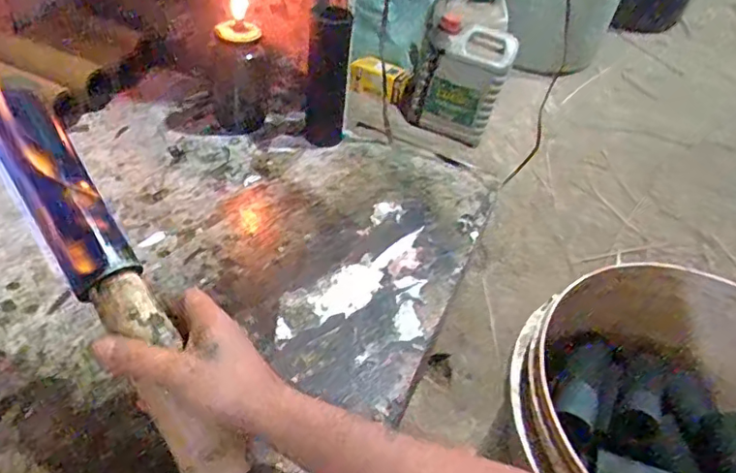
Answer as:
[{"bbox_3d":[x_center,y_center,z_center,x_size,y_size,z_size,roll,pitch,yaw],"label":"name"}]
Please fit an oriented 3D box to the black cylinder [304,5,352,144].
[{"bbox_3d":[-0.059,-0.212,0.762,0.061,0.172,0.045,-2,42,-7],"label":"black cylinder"}]

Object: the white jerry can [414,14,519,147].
[{"bbox_3d":[0.199,-0.323,1.173,0.172,0.215,0.134,15,42,11],"label":"white jerry can"}]

